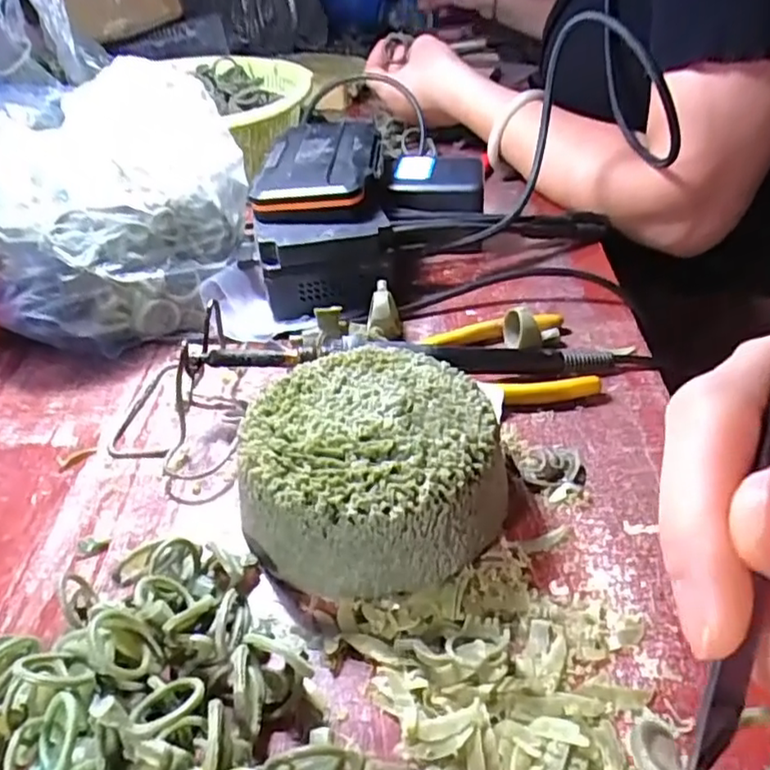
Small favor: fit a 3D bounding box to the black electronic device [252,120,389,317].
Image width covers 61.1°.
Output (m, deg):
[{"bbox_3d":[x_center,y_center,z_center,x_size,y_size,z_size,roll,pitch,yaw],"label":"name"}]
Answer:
[{"bbox_3d":[-0.040,-0.112,0.427,0.080,0.074,0.142,-5,37,0],"label":"black electronic device"}]

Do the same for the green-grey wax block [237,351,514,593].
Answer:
[{"bbox_3d":[-0.006,0.031,0.265,0.099,0.044,0.097,-8,37,-4],"label":"green-grey wax block"}]

